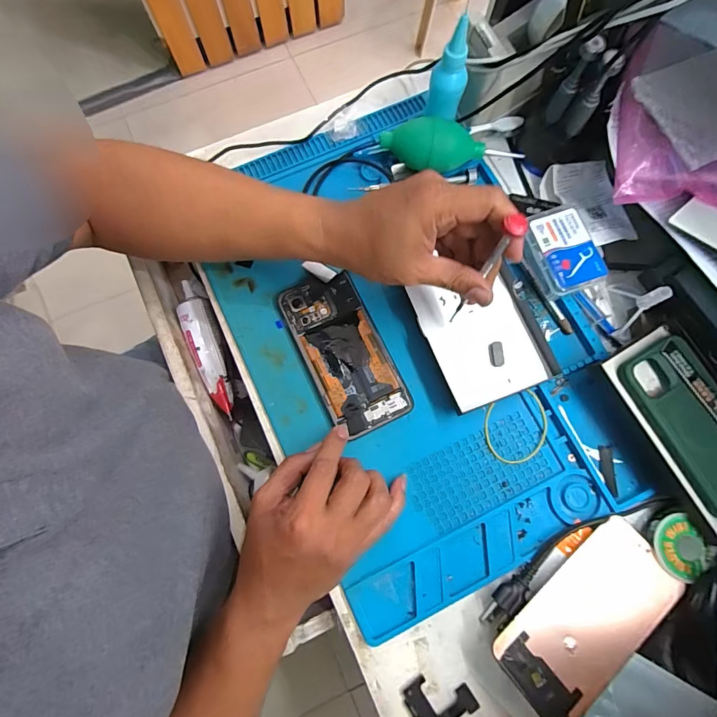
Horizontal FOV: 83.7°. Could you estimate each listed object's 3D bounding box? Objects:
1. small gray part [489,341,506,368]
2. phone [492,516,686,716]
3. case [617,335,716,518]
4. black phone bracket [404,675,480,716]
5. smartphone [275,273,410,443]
[{"bbox_3d":[0.131,-0.004,0.376,0.013,0.005,0.024,-7,78,-1],"label":"small gray part"},{"bbox_3d":[0.185,0.207,0.320,0.154,0.010,0.074,-37,68,-14],"label":"phone"},{"bbox_3d":[0.293,0.057,0.342,0.075,0.008,0.148,-28,79,-5],"label":"case"},{"bbox_3d":[0.068,0.282,0.324,0.048,0.007,0.054,-33,79,-6],"label":"black phone bracket"},{"bbox_3d":[-0.014,-0.007,0.388,0.076,0.006,0.159,-28,78,-5],"label":"smartphone"}]

